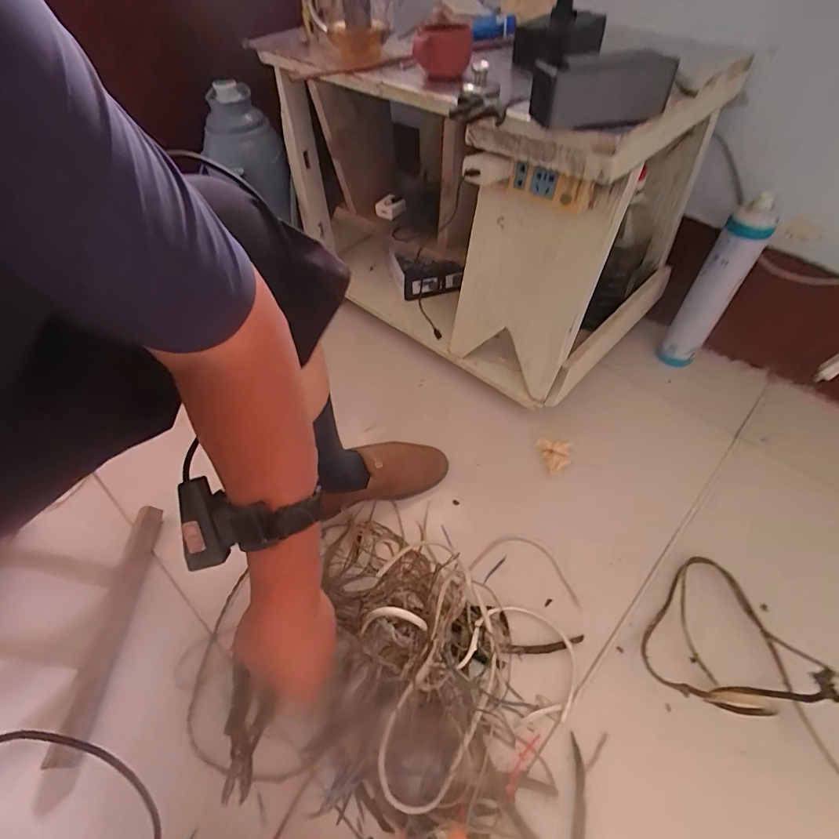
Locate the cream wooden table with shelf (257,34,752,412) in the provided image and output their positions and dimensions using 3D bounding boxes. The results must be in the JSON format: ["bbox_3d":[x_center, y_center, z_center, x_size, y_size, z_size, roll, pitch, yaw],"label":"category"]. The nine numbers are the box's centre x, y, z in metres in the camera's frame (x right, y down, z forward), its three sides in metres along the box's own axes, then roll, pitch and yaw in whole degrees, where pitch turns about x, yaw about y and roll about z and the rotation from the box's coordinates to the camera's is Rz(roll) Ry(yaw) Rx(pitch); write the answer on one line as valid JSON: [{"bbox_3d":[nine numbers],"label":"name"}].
[{"bbox_3d":[0.080,-0.386,0.786,0.635,0.400,0.335,36,61,26],"label":"cream wooden table with shelf"}]

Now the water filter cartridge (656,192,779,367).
[{"bbox_3d":[0.493,-0.211,0.766,0.067,0.317,0.054,36,61,26],"label":"water filter cartridge"}]

